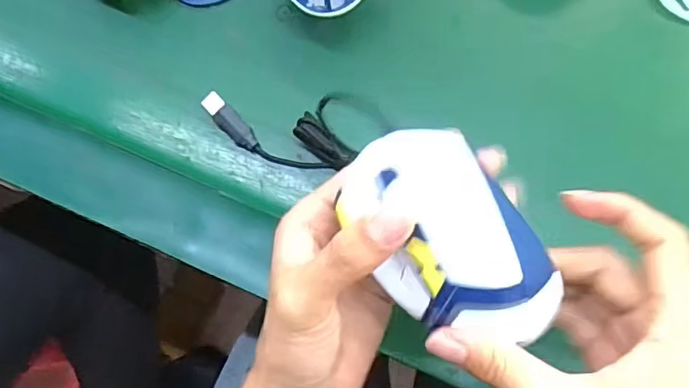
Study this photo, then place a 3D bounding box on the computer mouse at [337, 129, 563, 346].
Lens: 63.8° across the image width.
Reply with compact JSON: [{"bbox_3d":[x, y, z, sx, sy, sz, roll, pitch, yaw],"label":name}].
[{"bbox_3d":[0.044,0.023,0.235,0.102,0.045,0.060,44,80,10],"label":"computer mouse"}]

